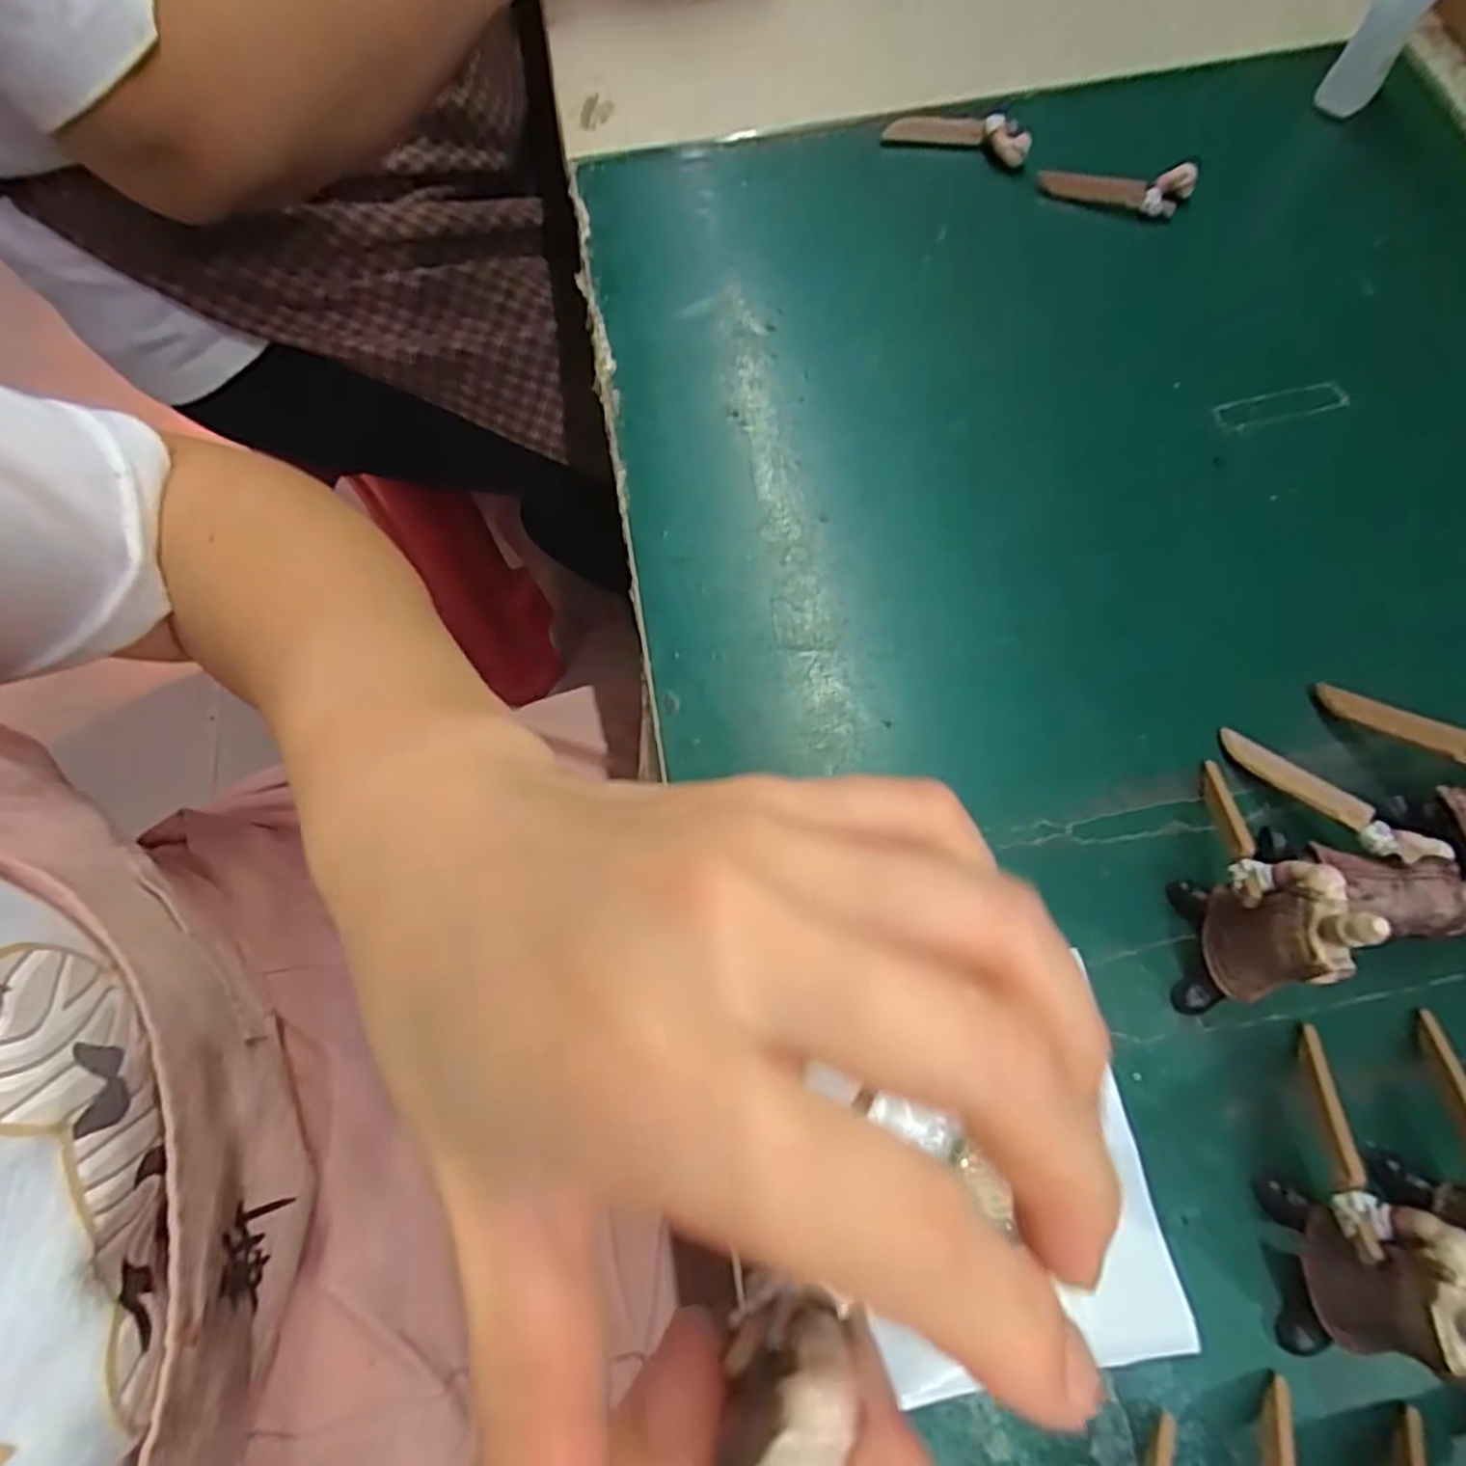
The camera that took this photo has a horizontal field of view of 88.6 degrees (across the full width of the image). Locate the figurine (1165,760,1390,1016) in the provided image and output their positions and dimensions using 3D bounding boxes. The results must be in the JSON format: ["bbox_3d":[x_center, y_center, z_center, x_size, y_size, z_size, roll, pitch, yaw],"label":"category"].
[{"bbox_3d":[0.143,0.037,0.202,0.019,0.058,0.073,11,71,6],"label":"figurine"}]

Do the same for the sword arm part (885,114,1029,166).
[{"bbox_3d":[0.105,-0.279,0.349,0.066,0.013,0.019,22,72,9],"label":"sword arm part"}]

